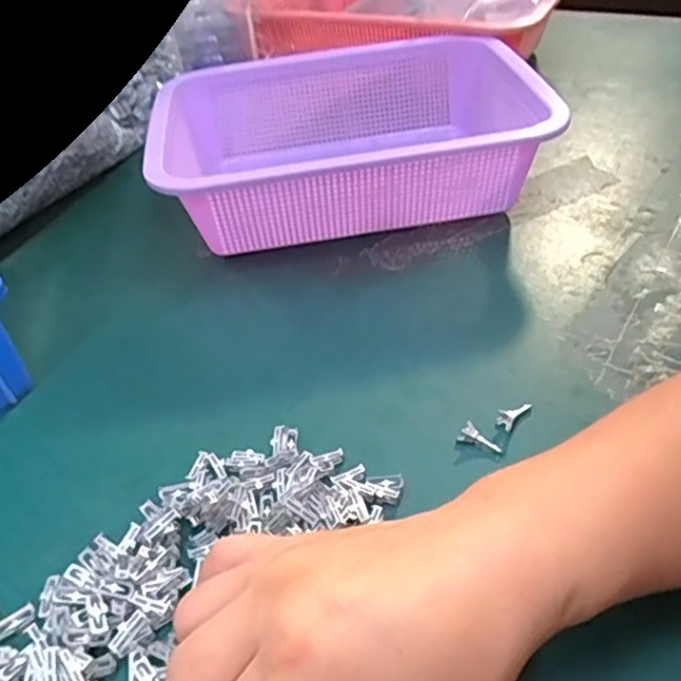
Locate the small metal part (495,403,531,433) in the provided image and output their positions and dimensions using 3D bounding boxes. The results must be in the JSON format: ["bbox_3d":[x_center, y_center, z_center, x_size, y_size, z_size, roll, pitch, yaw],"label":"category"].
[{"bbox_3d":[0.085,0.034,0.314,0.009,0.008,0.022,29,52,31],"label":"small metal part"}]

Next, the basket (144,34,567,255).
[{"bbox_3d":[0.005,-0.143,0.465,0.249,0.080,0.181,-5,43,-1],"label":"basket"}]

